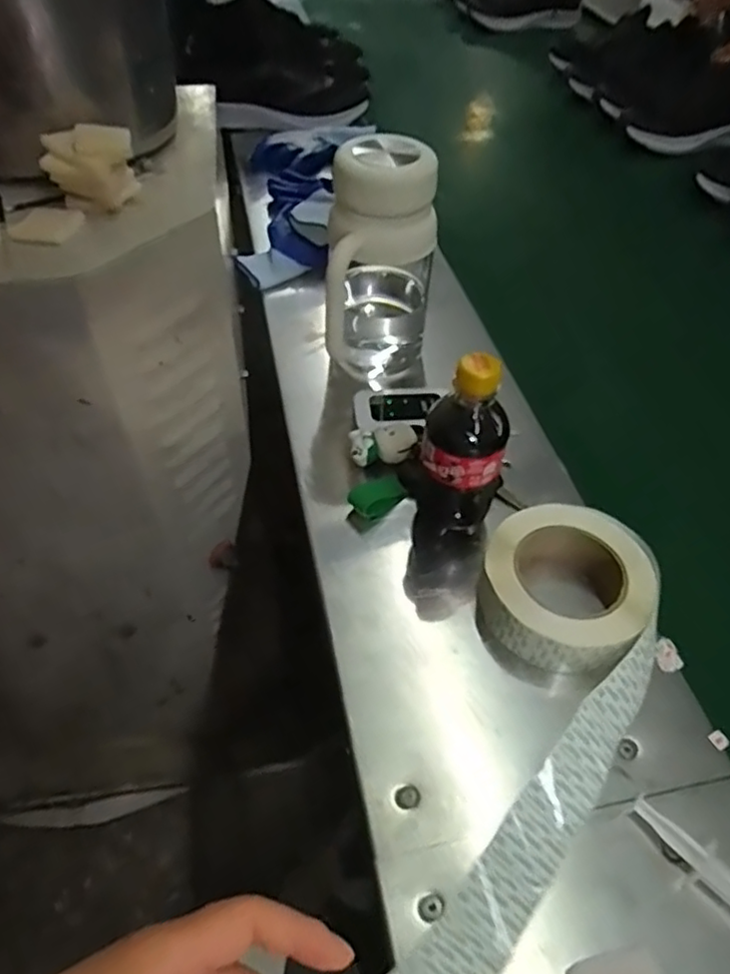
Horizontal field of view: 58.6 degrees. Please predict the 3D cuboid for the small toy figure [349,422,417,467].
[{"bbox_3d":[0.015,-0.038,0.580,0.056,0.027,0.029,-3,49,-5],"label":"small toy figure"}]

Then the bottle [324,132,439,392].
[{"bbox_3d":[0.016,-0.198,0.611,0.097,0.214,0.113,2,48,0],"label":"bottle"}]

